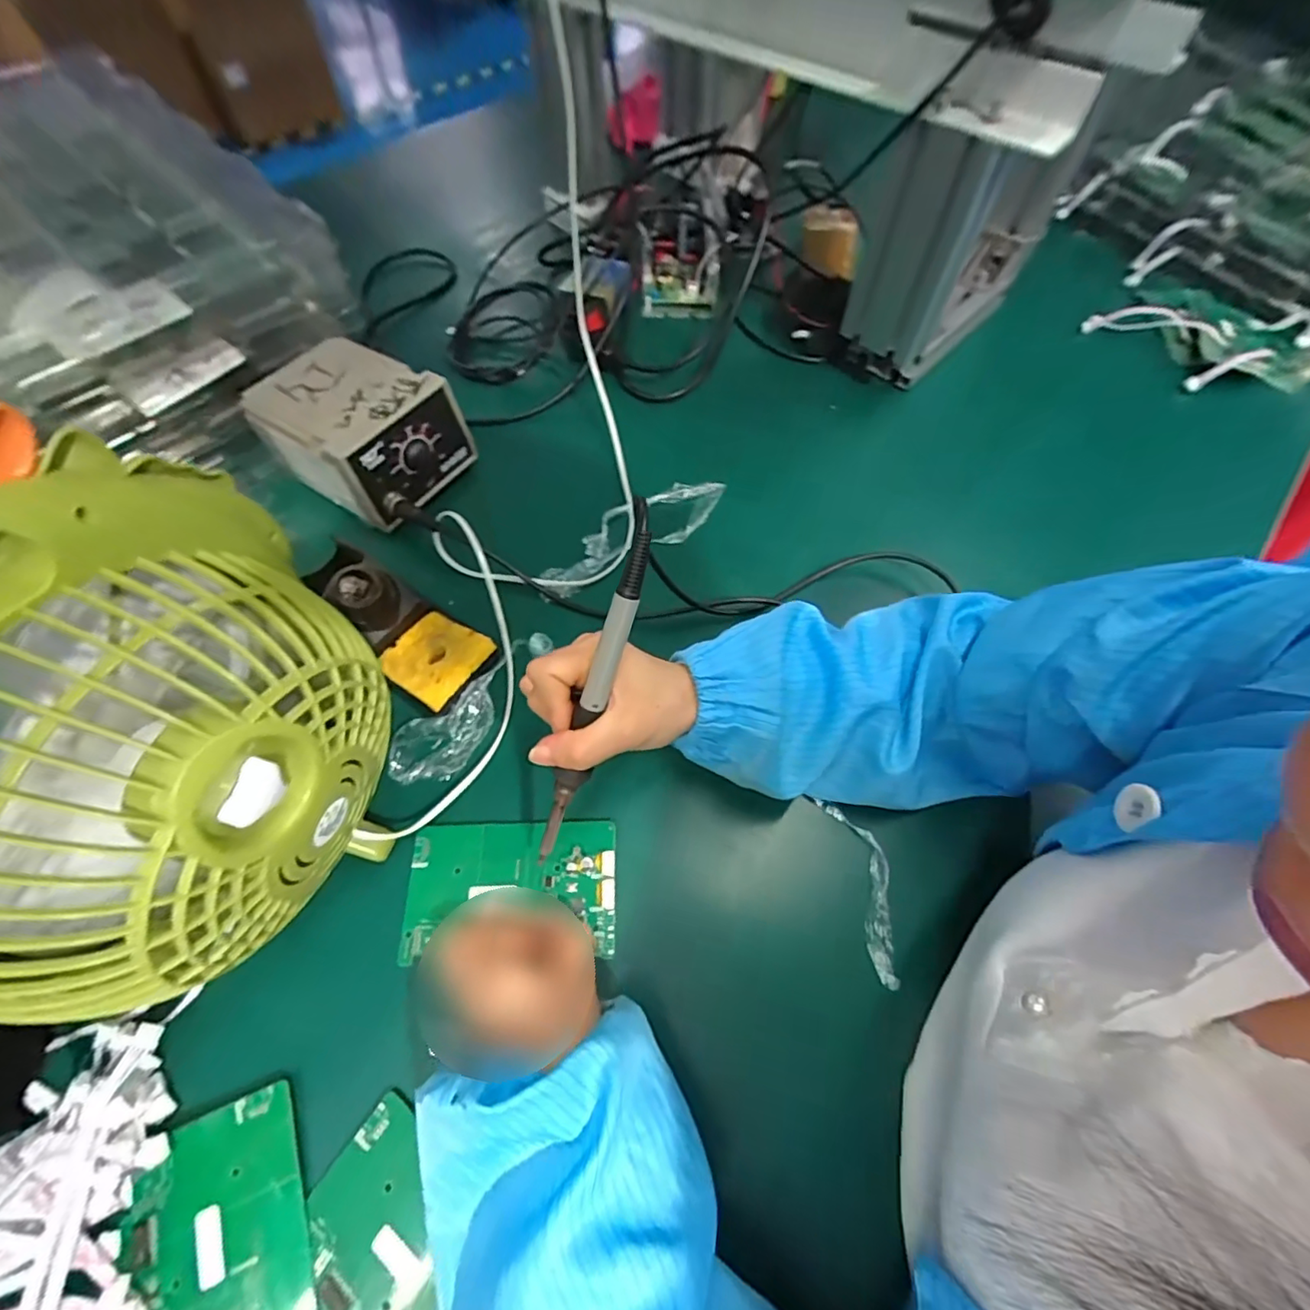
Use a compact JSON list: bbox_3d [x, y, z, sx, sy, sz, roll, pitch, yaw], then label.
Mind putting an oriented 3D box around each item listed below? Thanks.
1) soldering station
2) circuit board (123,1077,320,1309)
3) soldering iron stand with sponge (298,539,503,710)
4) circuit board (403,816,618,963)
[{"bbox_3d":[-0.254,-0.193,0.482,0.140,0.082,0.114,28,65,13],"label":"soldering station"},{"bbox_3d":[-0.212,0.300,0.271,0.078,0.005,0.131,-21,65,-12],"label":"circuit board"},{"bbox_3d":[-0.196,-0.026,0.410,0.155,0.065,0.070,29,65,13],"label":"soldering iron stand with sponge"},{"bbox_3d":[-0.092,0.149,0.359,0.130,0.007,0.080,-1,62,-1],"label":"circuit board"}]

